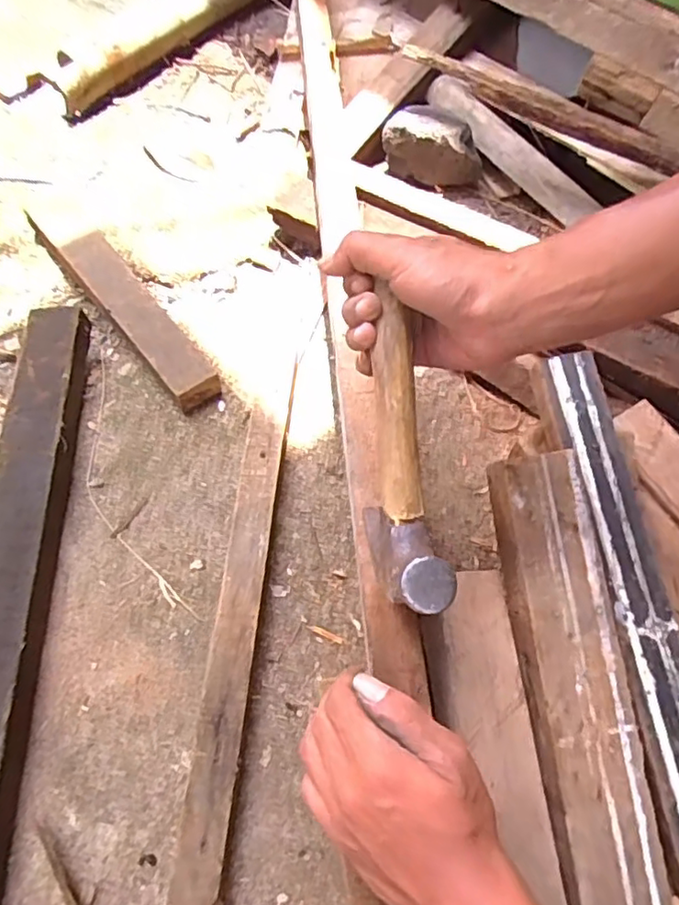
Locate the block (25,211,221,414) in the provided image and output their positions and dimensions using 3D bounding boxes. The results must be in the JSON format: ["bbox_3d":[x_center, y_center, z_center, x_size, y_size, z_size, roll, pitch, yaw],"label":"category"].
[{"bbox_3d":[-0.228,-0.161,0.656,0.055,0.035,0.310,-34,67,-19],"label":"block"}]

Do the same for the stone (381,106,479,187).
[{"bbox_3d":[0.117,-0.380,0.761,0.124,0.067,0.052,18,61,7],"label":"stone"}]

